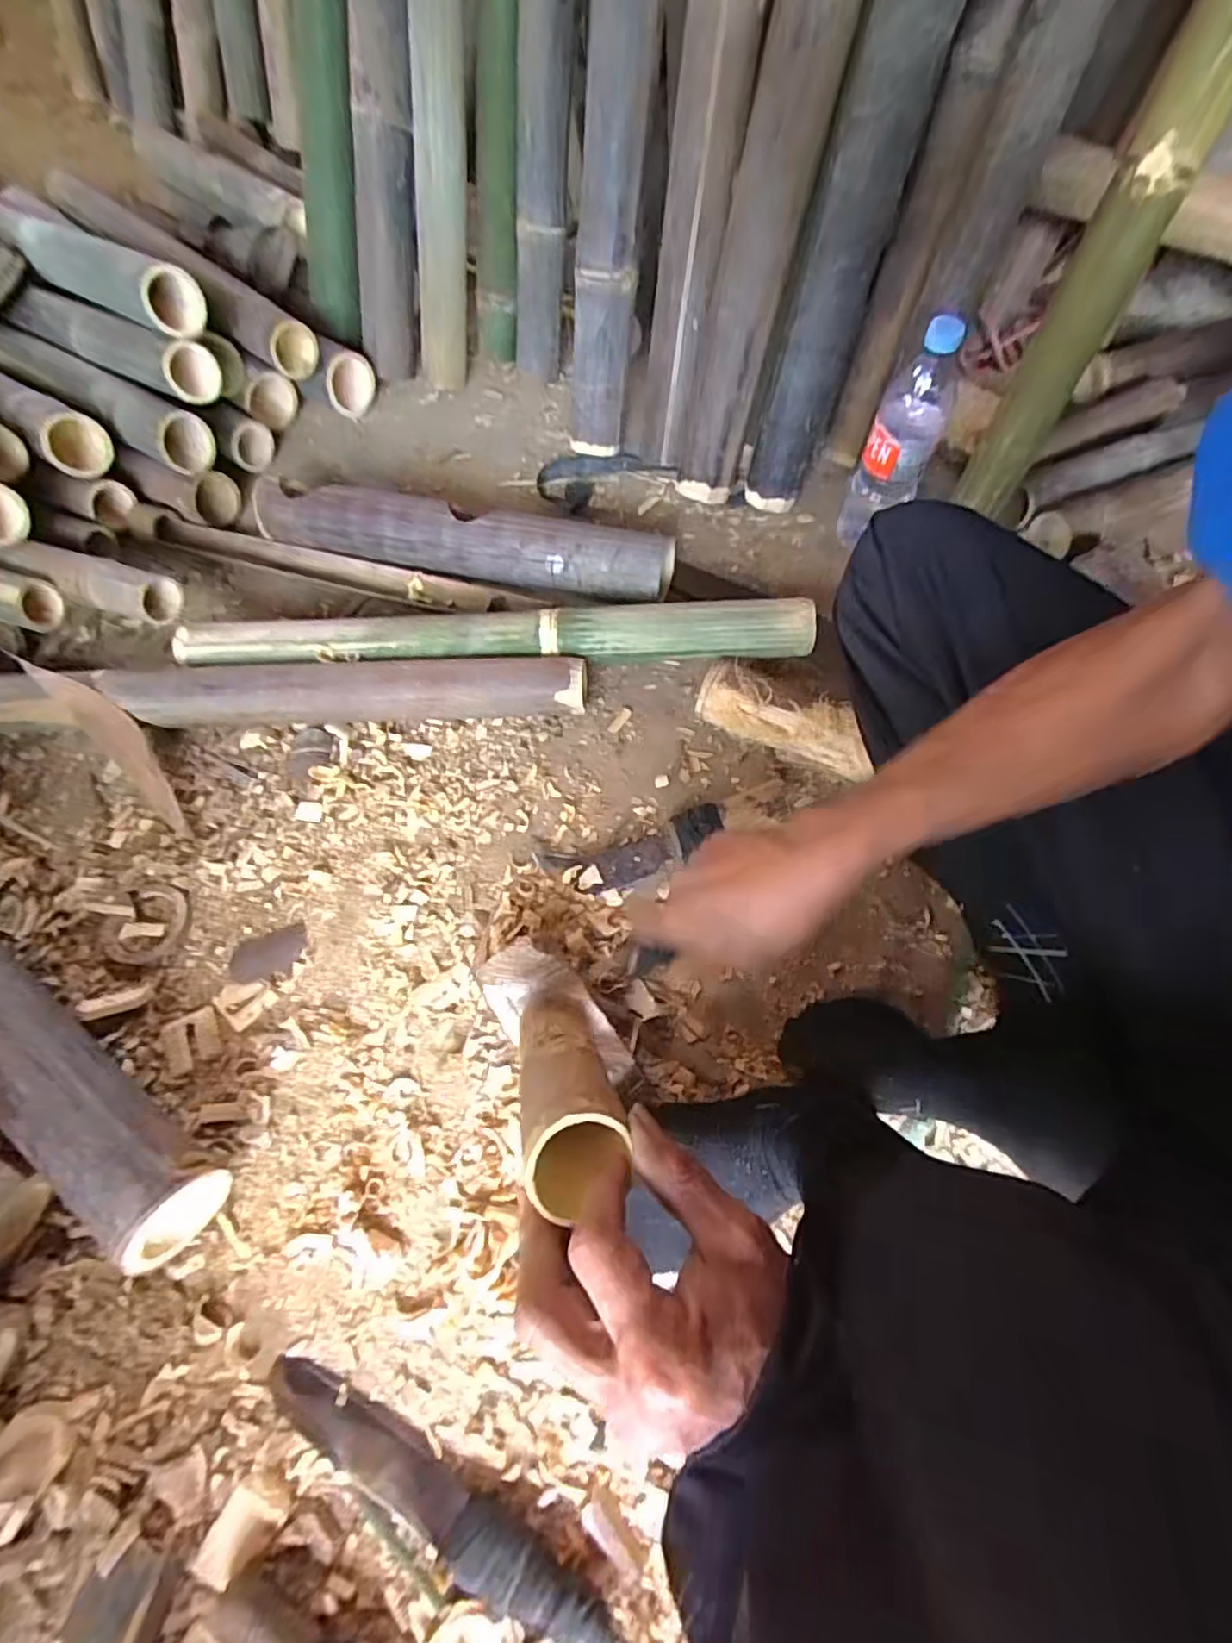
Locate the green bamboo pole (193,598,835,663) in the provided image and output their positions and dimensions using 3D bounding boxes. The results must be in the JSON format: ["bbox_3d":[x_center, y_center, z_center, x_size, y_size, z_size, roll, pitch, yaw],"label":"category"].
[{"bbox_3d":[-0.129,-0.197,0.664,0.655,0.044,0.054,-1,62,1],"label":"green bamboo pole"}]

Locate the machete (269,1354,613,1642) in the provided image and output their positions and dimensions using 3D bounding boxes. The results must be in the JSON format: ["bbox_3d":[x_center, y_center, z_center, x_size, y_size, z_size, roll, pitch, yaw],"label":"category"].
[{"bbox_3d":[-0.122,0.430,0.411,0.255,0.021,0.036,25,66,12],"label":"machete"}]

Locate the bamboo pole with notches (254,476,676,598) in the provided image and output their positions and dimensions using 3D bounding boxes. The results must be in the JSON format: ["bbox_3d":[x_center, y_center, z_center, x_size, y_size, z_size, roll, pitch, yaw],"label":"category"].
[{"bbox_3d":[-0.178,-0.322,0.734,0.480,0.067,0.062,13,63,8],"label":"bamboo pole with notches"}]

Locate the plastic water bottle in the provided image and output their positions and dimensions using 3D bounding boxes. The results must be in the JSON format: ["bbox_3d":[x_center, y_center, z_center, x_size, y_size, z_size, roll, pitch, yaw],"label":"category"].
[{"bbox_3d":[0.301,-0.397,0.690,0.068,0.241,0.063,18,64,11],"label":"plastic water bottle"}]

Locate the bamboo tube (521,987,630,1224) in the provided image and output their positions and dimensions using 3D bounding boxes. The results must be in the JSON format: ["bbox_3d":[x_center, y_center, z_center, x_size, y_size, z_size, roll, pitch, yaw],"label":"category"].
[{"bbox_3d":[-0.030,0.146,0.388,0.052,0.254,0.040,-14,93,-7],"label":"bamboo tube"}]

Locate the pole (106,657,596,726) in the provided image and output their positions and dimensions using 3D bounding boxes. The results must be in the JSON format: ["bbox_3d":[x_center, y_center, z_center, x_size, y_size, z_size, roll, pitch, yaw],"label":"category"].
[{"bbox_3d":[-0.272,-0.130,0.671,0.481,0.060,0.061,-1,63,0],"label":"pole"}]

